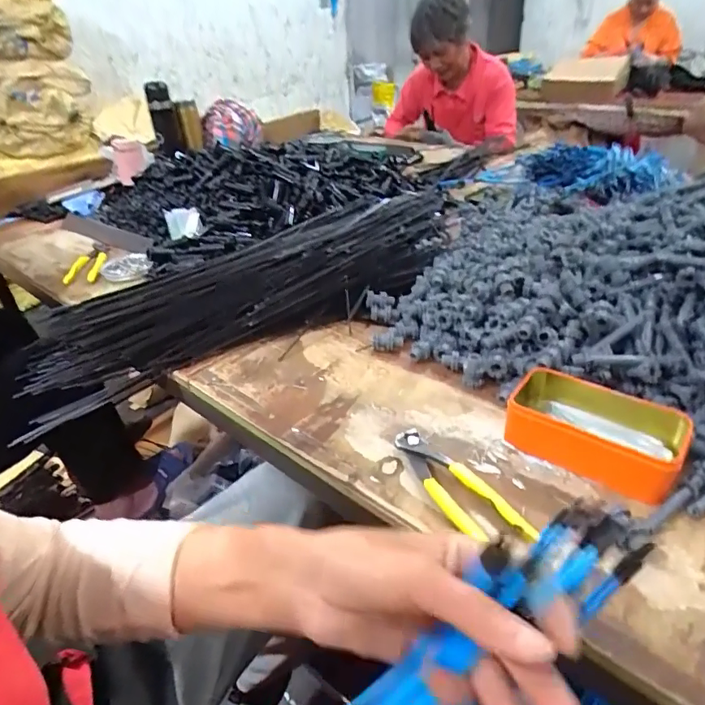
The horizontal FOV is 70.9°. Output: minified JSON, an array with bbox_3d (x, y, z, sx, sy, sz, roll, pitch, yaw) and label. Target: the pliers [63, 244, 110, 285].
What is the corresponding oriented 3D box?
[{"bbox_3d":[-0.489,-0.169,0.925,0.062,0.013,0.153,-6,35,-2],"label":"pliers"}]

